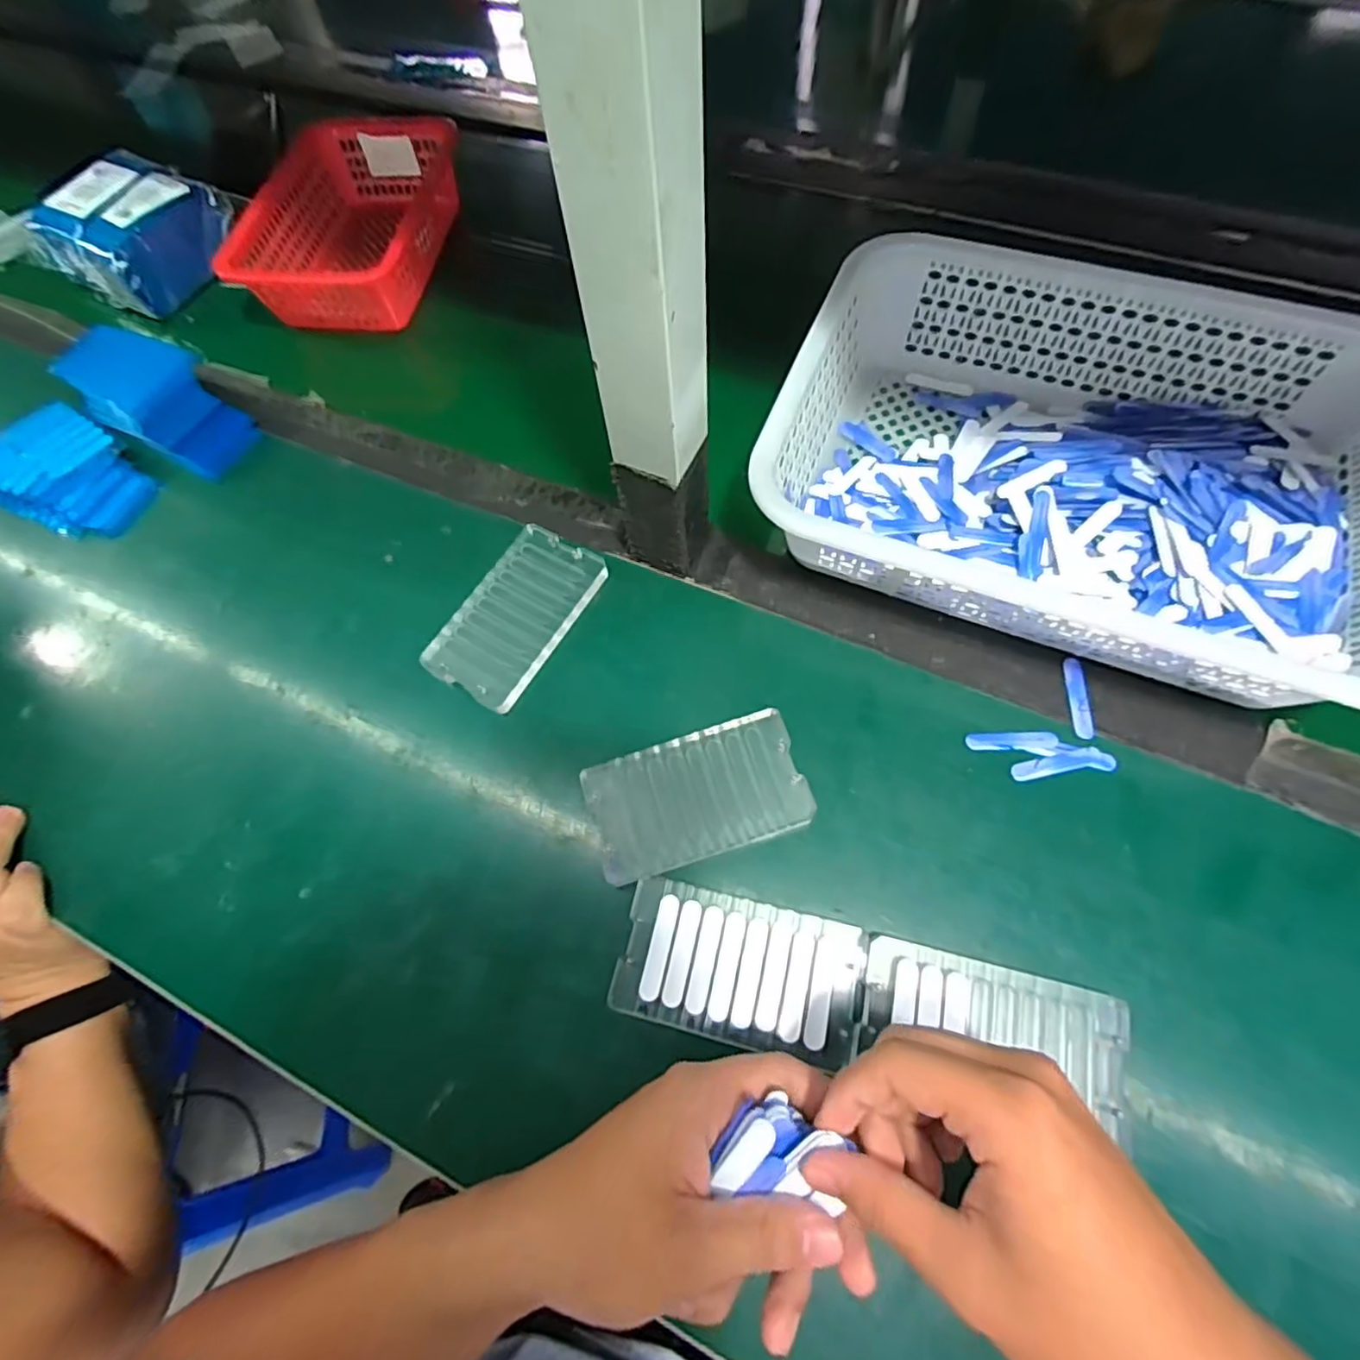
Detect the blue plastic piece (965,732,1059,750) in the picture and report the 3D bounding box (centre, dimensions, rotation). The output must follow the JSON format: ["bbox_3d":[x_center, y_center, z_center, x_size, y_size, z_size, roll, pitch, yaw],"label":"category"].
[{"bbox_3d":[0.192,0.035,0.359,0.050,0.004,0.011,-1,66,3],"label":"blue plastic piece"}]

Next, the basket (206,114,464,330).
[{"bbox_3d":[-0.295,-0.420,0.573,0.150,0.063,0.224,6,66,6],"label":"basket"}]

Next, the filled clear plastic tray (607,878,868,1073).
[{"bbox_3d":[0.031,0.148,0.318,0.120,0.007,0.066,12,67,9],"label":"filled clear plastic tray"}]

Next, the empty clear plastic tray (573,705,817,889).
[{"bbox_3d":[0.010,0.067,0.355,0.121,0.010,0.069,-18,66,-5],"label":"empty clear plastic tray"}]

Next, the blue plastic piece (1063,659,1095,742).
[{"bbox_3d":[0.236,0.010,0.367,0.011,0.004,0.050,4,66,5],"label":"blue plastic piece"}]

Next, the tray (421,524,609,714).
[{"bbox_3d":[-0.106,-0.043,0.409,0.066,0.012,0.121,29,71,15],"label":"tray"}]

